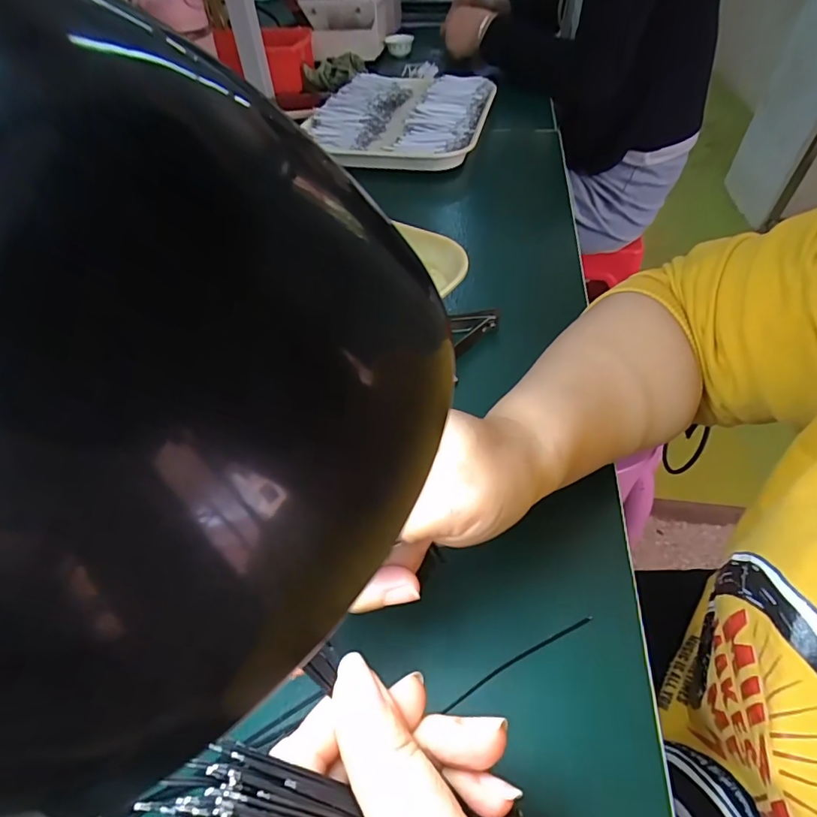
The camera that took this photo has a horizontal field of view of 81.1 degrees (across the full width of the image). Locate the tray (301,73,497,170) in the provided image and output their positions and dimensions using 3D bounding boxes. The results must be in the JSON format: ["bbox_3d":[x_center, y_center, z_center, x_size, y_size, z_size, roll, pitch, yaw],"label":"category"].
[{"bbox_3d":[-0.005,-0.406,0.640,0.221,0.030,0.302,11,50,12],"label":"tray"}]

